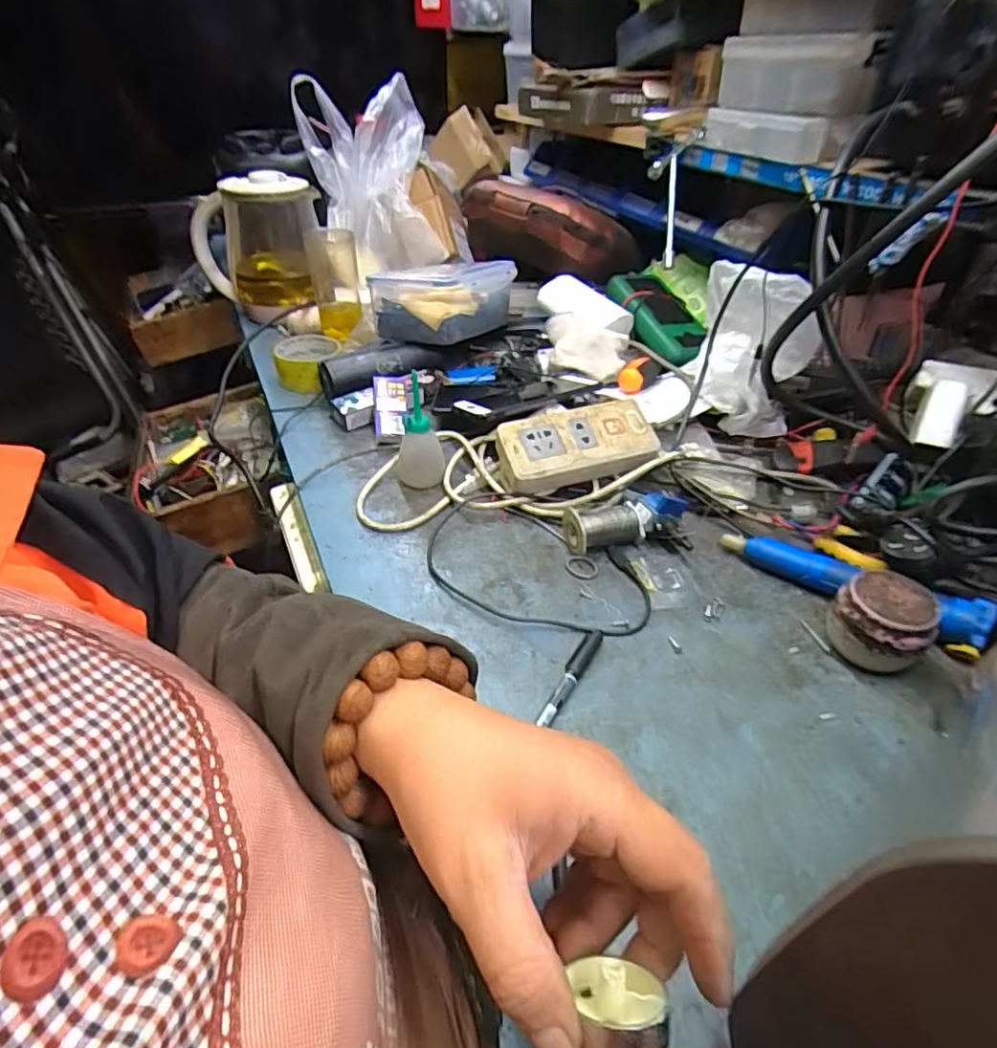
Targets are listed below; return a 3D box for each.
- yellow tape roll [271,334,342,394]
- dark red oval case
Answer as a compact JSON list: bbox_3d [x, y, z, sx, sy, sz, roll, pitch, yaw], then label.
[{"bbox_3d":[-0.252,-0.215,0.783,0.081,0.044,0.078,1,39,-1],"label":"yellow tape roll"},{"bbox_3d":[0.067,-0.431,0.890,0.269,0.117,0.110,15,41,17],"label":"dark red oval case"}]

